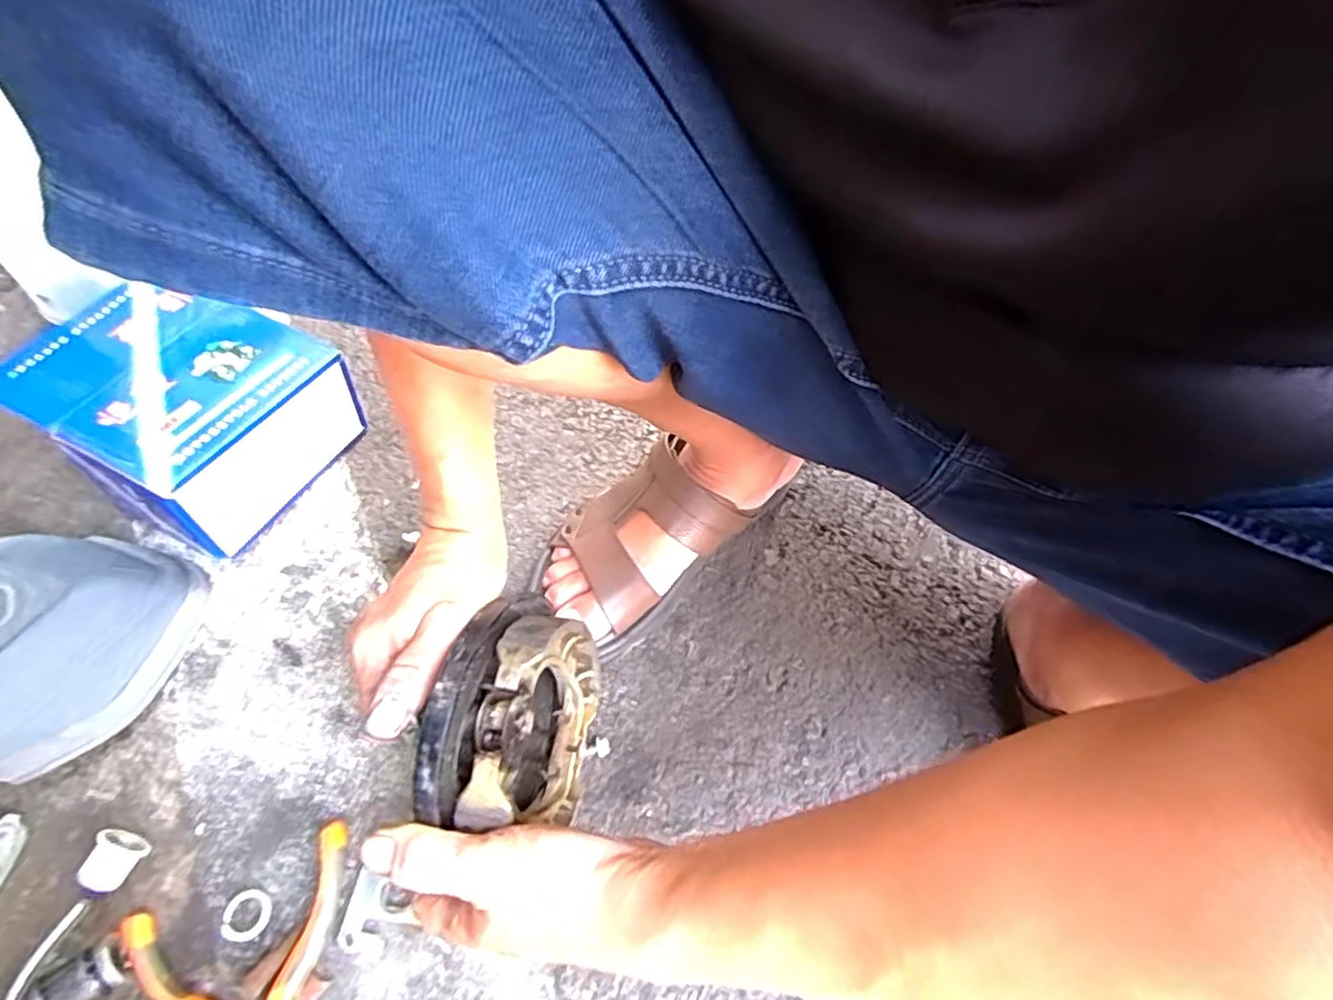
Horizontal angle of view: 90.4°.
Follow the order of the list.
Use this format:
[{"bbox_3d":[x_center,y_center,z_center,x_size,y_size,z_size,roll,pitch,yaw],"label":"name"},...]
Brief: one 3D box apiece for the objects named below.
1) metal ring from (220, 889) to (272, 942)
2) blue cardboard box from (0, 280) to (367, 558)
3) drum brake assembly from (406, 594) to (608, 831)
[{"bbox_3d":[-0.239,0.235,0.376,0.025,0.004,0.025,2,57,-3],"label":"metal ring"},{"bbox_3d":[-0.363,-0.069,0.505,0.185,0.102,0.160,24,58,10],"label":"blue cardboard box"},{"bbox_3d":[-0.080,0.119,0.366,0.073,0.122,0.116,8,57,0],"label":"drum brake assembly"}]

